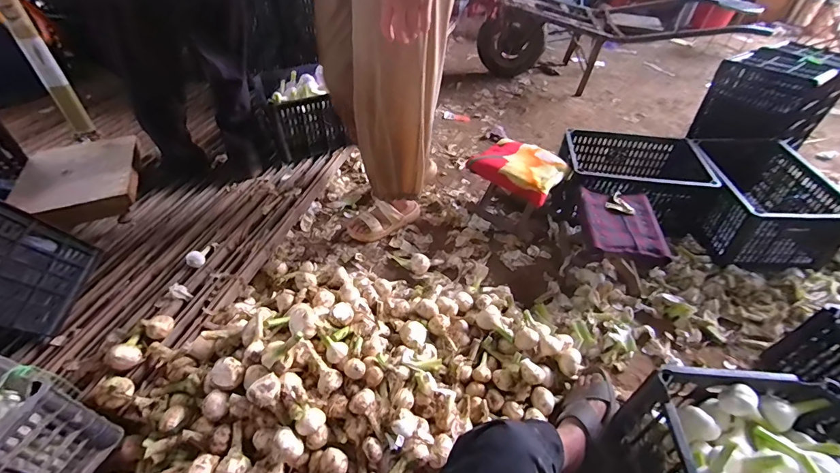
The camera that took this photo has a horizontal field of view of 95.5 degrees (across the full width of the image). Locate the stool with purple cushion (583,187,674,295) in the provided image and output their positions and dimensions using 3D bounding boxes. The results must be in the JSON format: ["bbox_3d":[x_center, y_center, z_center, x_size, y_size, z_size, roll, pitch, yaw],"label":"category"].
[{"bbox_3d":[0.581,0.022,1.161,0.223,0.210,0.239,5,44,2],"label":"stool with purple cushion"}]

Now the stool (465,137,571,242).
[{"bbox_3d":[0.338,-0.172,1.352,0.276,0.241,0.225,32,51,26],"label":"stool"}]

